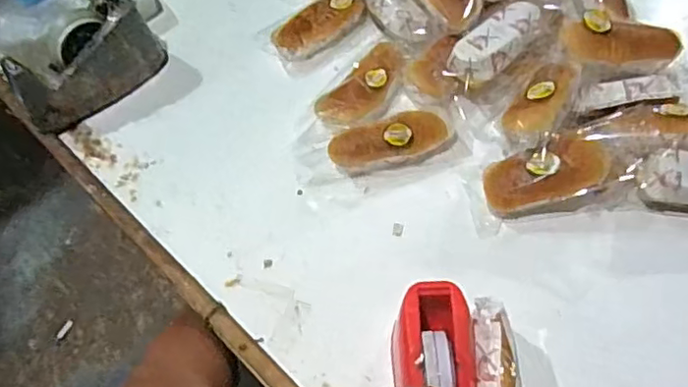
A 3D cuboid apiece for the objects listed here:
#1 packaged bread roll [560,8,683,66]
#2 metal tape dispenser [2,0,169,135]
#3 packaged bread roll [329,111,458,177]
[{"bbox_3d":[0.351,-0.192,0.746,0.153,0.042,0.064,3,56,-11],"label":"packaged bread roll"},{"bbox_3d":[-0.348,-0.178,0.820,0.207,0.109,0.067,-39,64,-20],"label":"metal tape dispenser"},{"bbox_3d":[0.060,-0.068,0.751,0.160,0.070,0.058,-16,58,-7],"label":"packaged bread roll"}]

